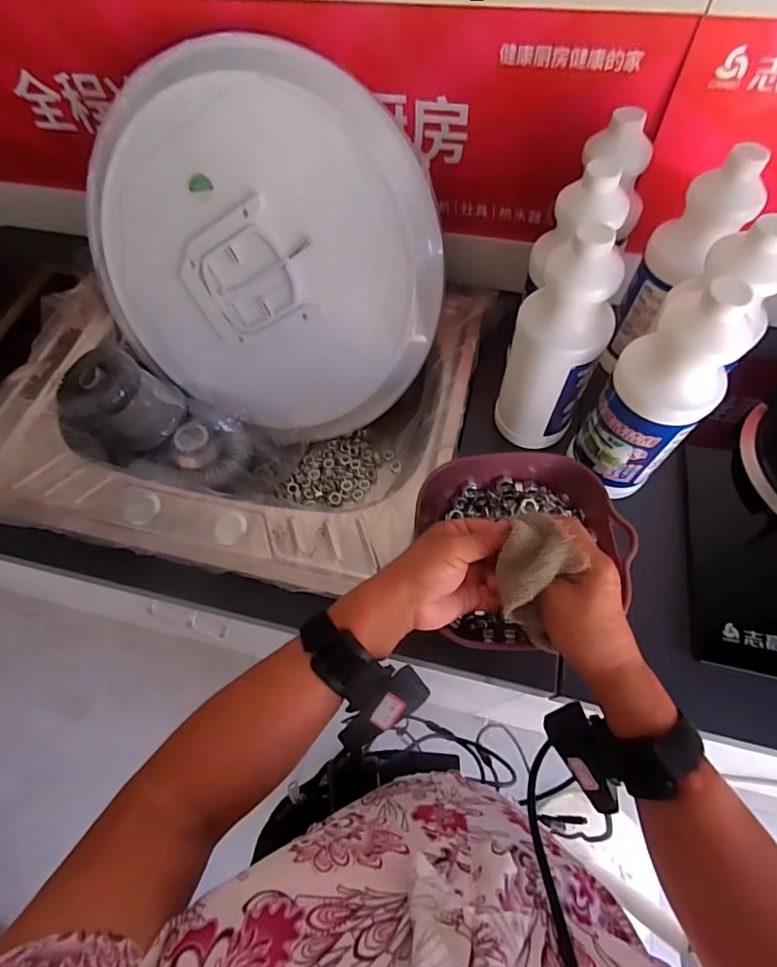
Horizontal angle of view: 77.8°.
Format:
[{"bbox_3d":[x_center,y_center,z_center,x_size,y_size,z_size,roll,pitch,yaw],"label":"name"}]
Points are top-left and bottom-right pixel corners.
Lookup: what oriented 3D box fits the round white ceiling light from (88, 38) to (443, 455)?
[{"bbox_3d":[-0.147,-0.253,0.565,0.428,0.397,0.058,25,33,-4],"label":"round white ceiling light"}]

